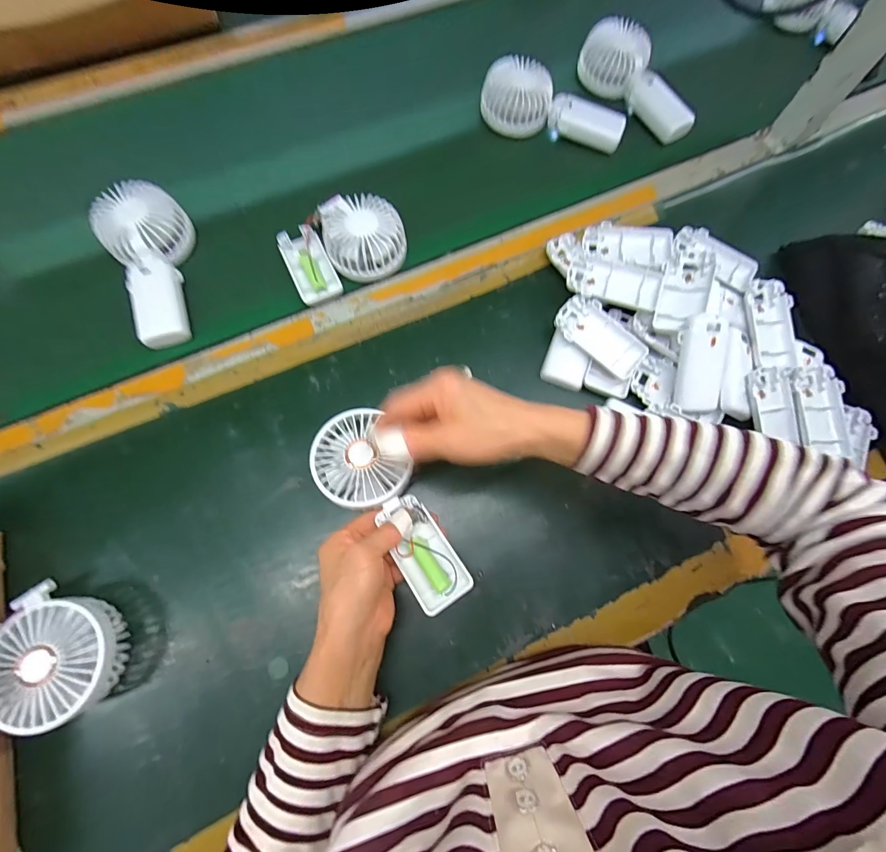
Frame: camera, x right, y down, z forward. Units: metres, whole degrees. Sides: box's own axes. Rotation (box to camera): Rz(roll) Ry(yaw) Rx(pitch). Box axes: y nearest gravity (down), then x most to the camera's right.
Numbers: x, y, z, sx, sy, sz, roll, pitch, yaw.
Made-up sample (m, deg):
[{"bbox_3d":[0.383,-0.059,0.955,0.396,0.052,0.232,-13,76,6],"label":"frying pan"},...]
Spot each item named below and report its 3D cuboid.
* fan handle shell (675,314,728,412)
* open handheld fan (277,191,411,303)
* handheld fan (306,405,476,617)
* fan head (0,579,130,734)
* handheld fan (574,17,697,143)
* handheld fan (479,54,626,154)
[{"bbox_3d":[0.254,-0.060,0.398,0.041,0.012,0.091,-4,105,-3],"label":"fan handle shell"},{"bbox_3d":[-0.110,-0.203,0.441,0.128,0.038,0.102,-24,74,-8],"label":"open handheld fan"},{"bbox_3d":[-0.047,0.070,0.350,0.069,0.031,0.181,-35,77,-12],"label":"handheld fan"},{"bbox_3d":[-0.298,0.177,0.318,0.086,0.040,0.096,2,72,0],"label":"fan head"},{"bbox_3d":[0.257,-0.449,0.527,0.083,0.051,0.171,-26,74,-9],"label":"handheld fan"},{"bbox_3d":[0.138,-0.401,0.525,0.178,0.080,0.062,11,72,3],"label":"handheld fan"}]

